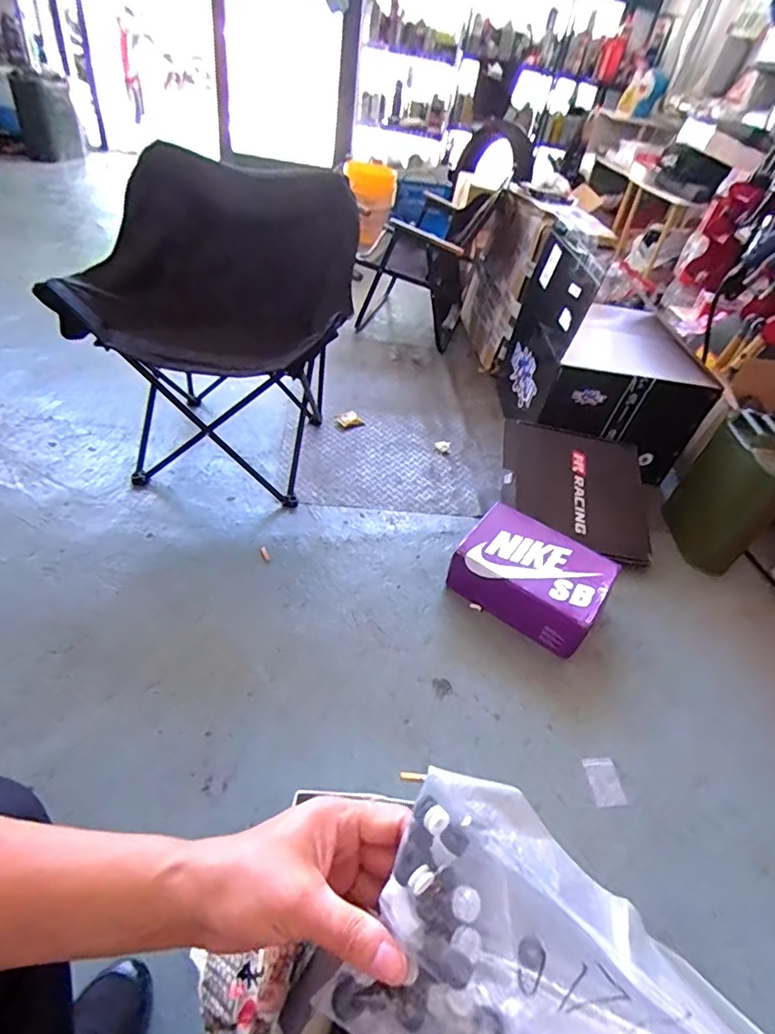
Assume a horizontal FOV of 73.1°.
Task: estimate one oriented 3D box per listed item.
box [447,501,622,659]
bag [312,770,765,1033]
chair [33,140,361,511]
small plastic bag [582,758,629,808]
[{"bbox_3d":[0.326,0.134,1.187,0.314,0.127,0.232,33,47,20],"label":"box"},{"bbox_3d":[0.086,0.256,0.233,0.253,0.050,0.145,36,83,27],"label":"bag"},{"bbox_3d":[-0.390,-0.450,1.292,0.586,0.634,0.529,9,43,-4],"label":"chair"},{"bbox_3d":[0.390,0.476,0.938,0.061,0.004,0.080,3,46,-11],"label":"small plastic bag"}]

